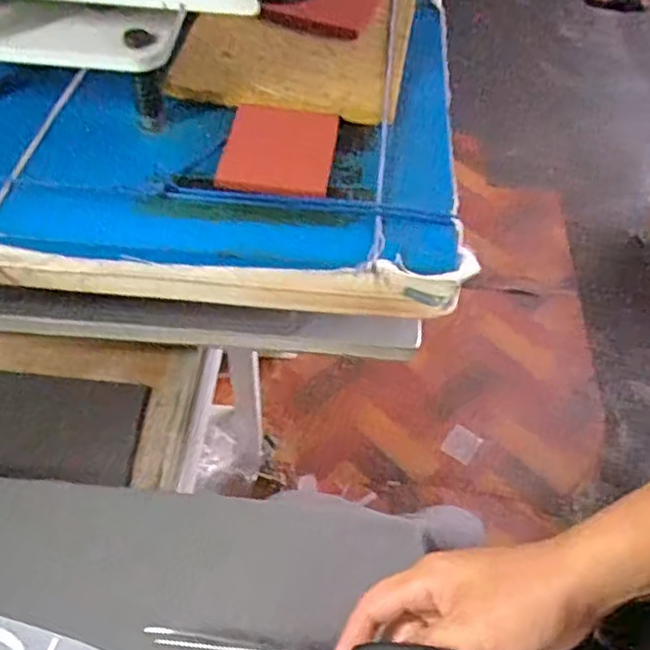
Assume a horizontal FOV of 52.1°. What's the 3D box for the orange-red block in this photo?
[{"bbox_3d":[-0.035,-0.128,0.492,0.081,0.010,0.095,7,52,2],"label":"orange-red block"}]

